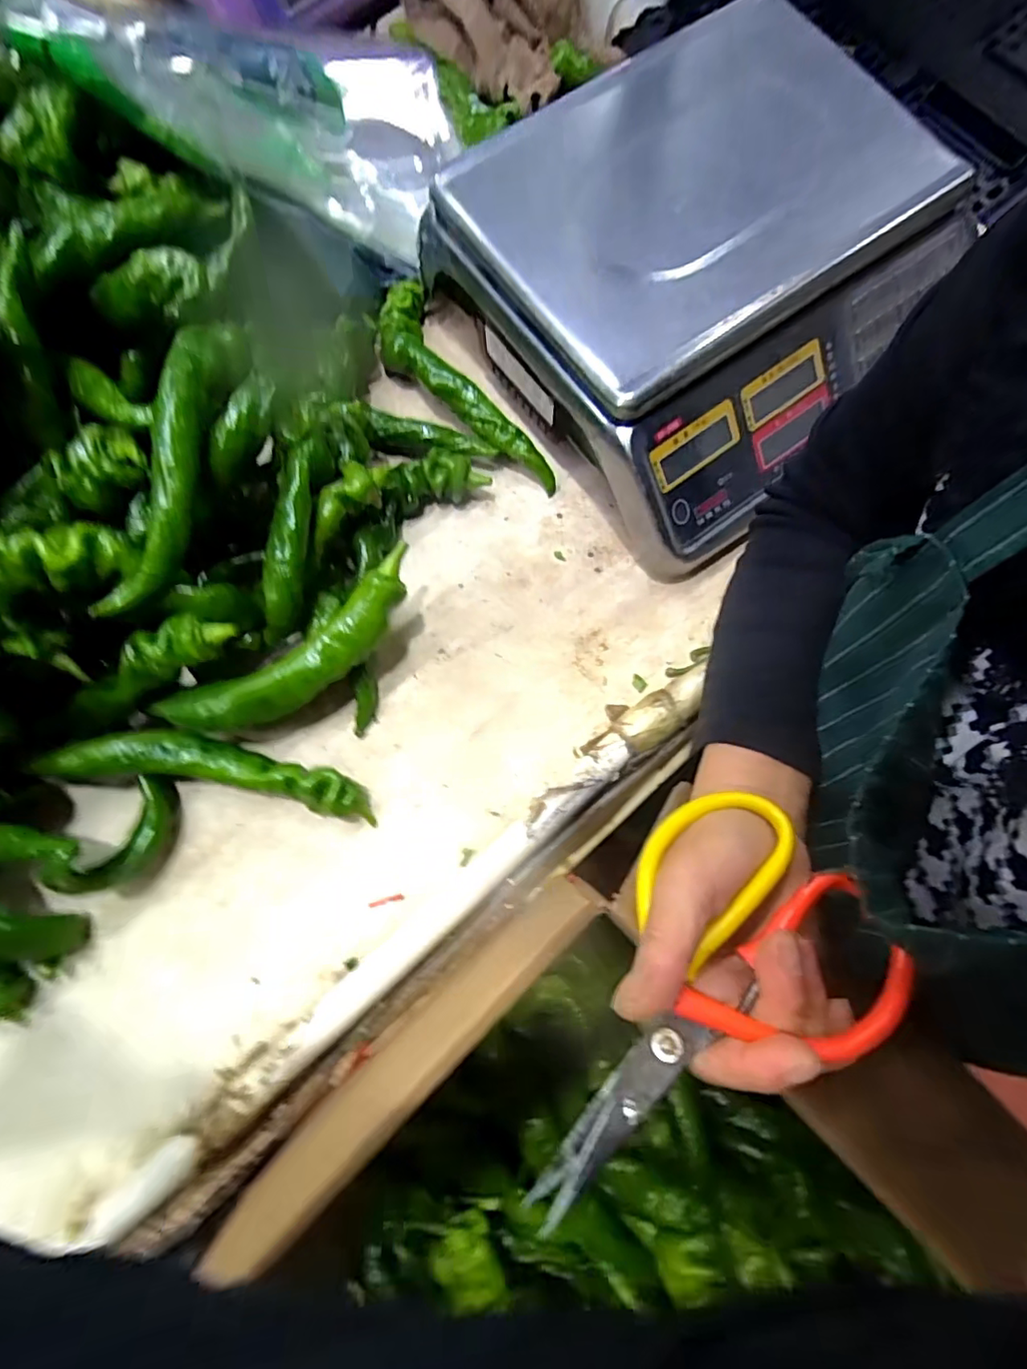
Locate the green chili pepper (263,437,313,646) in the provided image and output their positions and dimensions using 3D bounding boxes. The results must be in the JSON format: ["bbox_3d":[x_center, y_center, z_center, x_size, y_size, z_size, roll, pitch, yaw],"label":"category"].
[{"bbox_3d":[-0.149,-0.093,0.382,0.024,0.020,0.132,12,103,1],"label":"green chili pepper"}]

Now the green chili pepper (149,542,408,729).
[{"bbox_3d":[-0.145,-0.019,0.383,0.189,0.027,0.050,-33,80,-8],"label":"green chili pepper"}]

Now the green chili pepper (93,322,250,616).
[{"bbox_3d":[-0.201,-0.134,0.340,0.035,0.042,0.191,14,77,2],"label":"green chili pepper"}]

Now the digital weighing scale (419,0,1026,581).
[{"bbox_3d":[0.152,-0.302,0.445,0.323,0.126,0.321,-37,81,-8],"label":"digital weighing scale"}]

